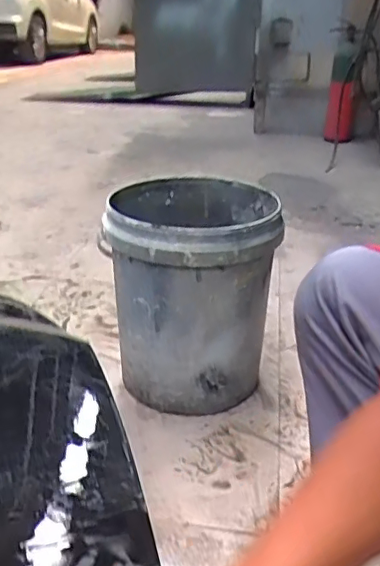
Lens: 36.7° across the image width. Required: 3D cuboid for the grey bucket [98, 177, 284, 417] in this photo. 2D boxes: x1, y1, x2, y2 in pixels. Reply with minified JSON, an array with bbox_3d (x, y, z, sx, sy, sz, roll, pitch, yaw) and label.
[{"bbox_3d":[-0.001,0.023,1.087,0.299,0.373,0.316,1,25,0],"label":"grey bucket"}]

